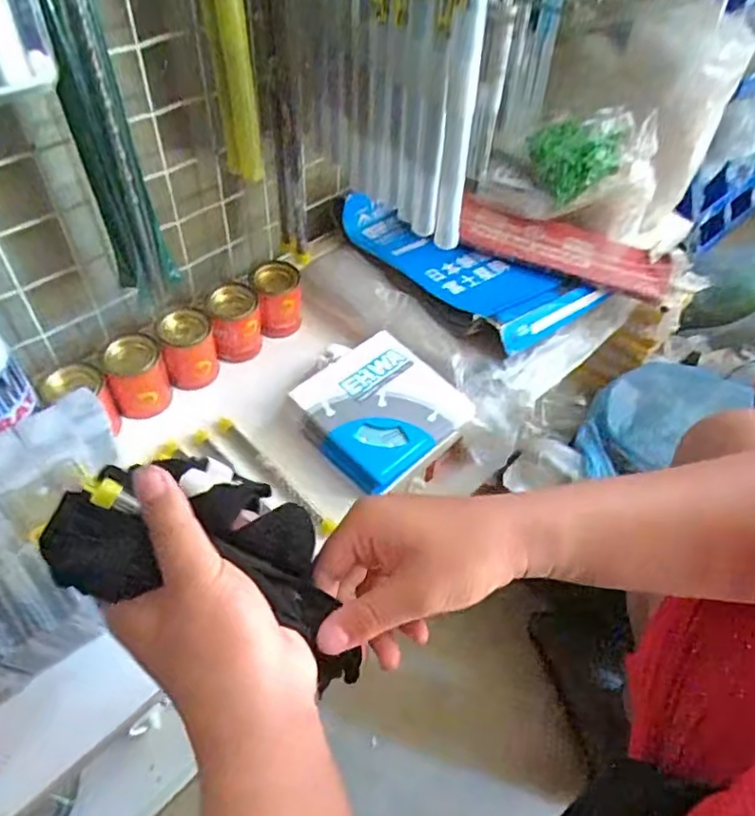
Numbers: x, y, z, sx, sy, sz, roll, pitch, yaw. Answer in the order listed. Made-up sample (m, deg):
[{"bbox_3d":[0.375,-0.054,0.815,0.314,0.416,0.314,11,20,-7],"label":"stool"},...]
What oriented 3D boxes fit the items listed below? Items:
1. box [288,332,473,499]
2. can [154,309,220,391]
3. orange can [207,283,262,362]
[{"bbox_3d":[0.003,0.005,0.585,0.136,0.046,0.139,35,57,24],"label":"box"},{"bbox_3d":[-0.190,-0.059,0.600,0.049,0.068,0.045,1,50,-2],"label":"can"},{"bbox_3d":[-0.150,-0.088,0.632,0.048,0.066,0.055,-8,51,-9],"label":"orange can"}]

